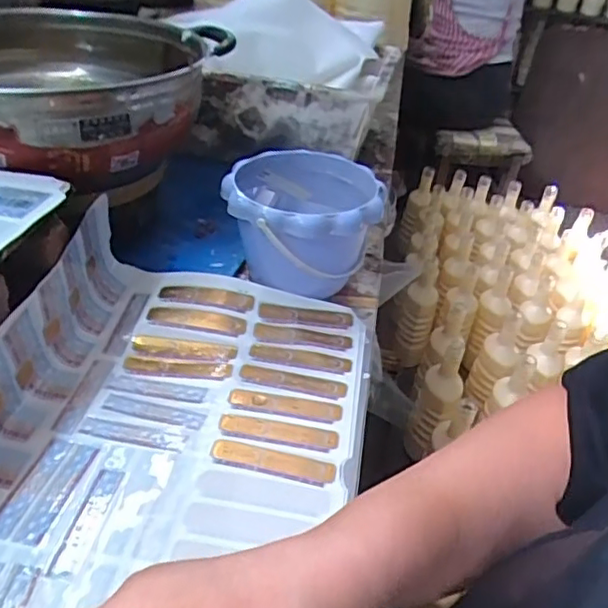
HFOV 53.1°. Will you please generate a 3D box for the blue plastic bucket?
[{"bbox_3d":[-0.005,-0.074,0.612,0.141,0.111,0.143,4,37,-3],"label":"blue plastic bucket"}]

